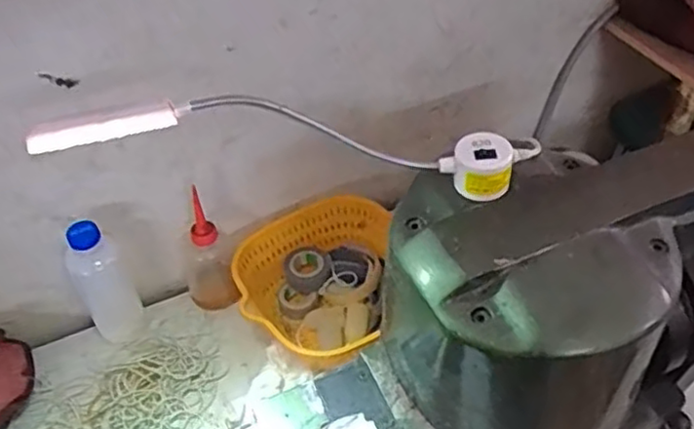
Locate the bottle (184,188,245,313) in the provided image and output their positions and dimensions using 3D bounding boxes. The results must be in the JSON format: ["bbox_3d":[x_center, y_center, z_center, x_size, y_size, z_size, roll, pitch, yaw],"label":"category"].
[{"bbox_3d":[-0.172,0.050,0.811,0.058,0.164,0.049,-18,47,-13],"label":"bottle"}]

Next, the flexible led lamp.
[{"bbox_3d":[-0.025,-0.051,0.452,0.339,0.054,0.058,4,43,-18],"label":"flexible led lamp"}]

